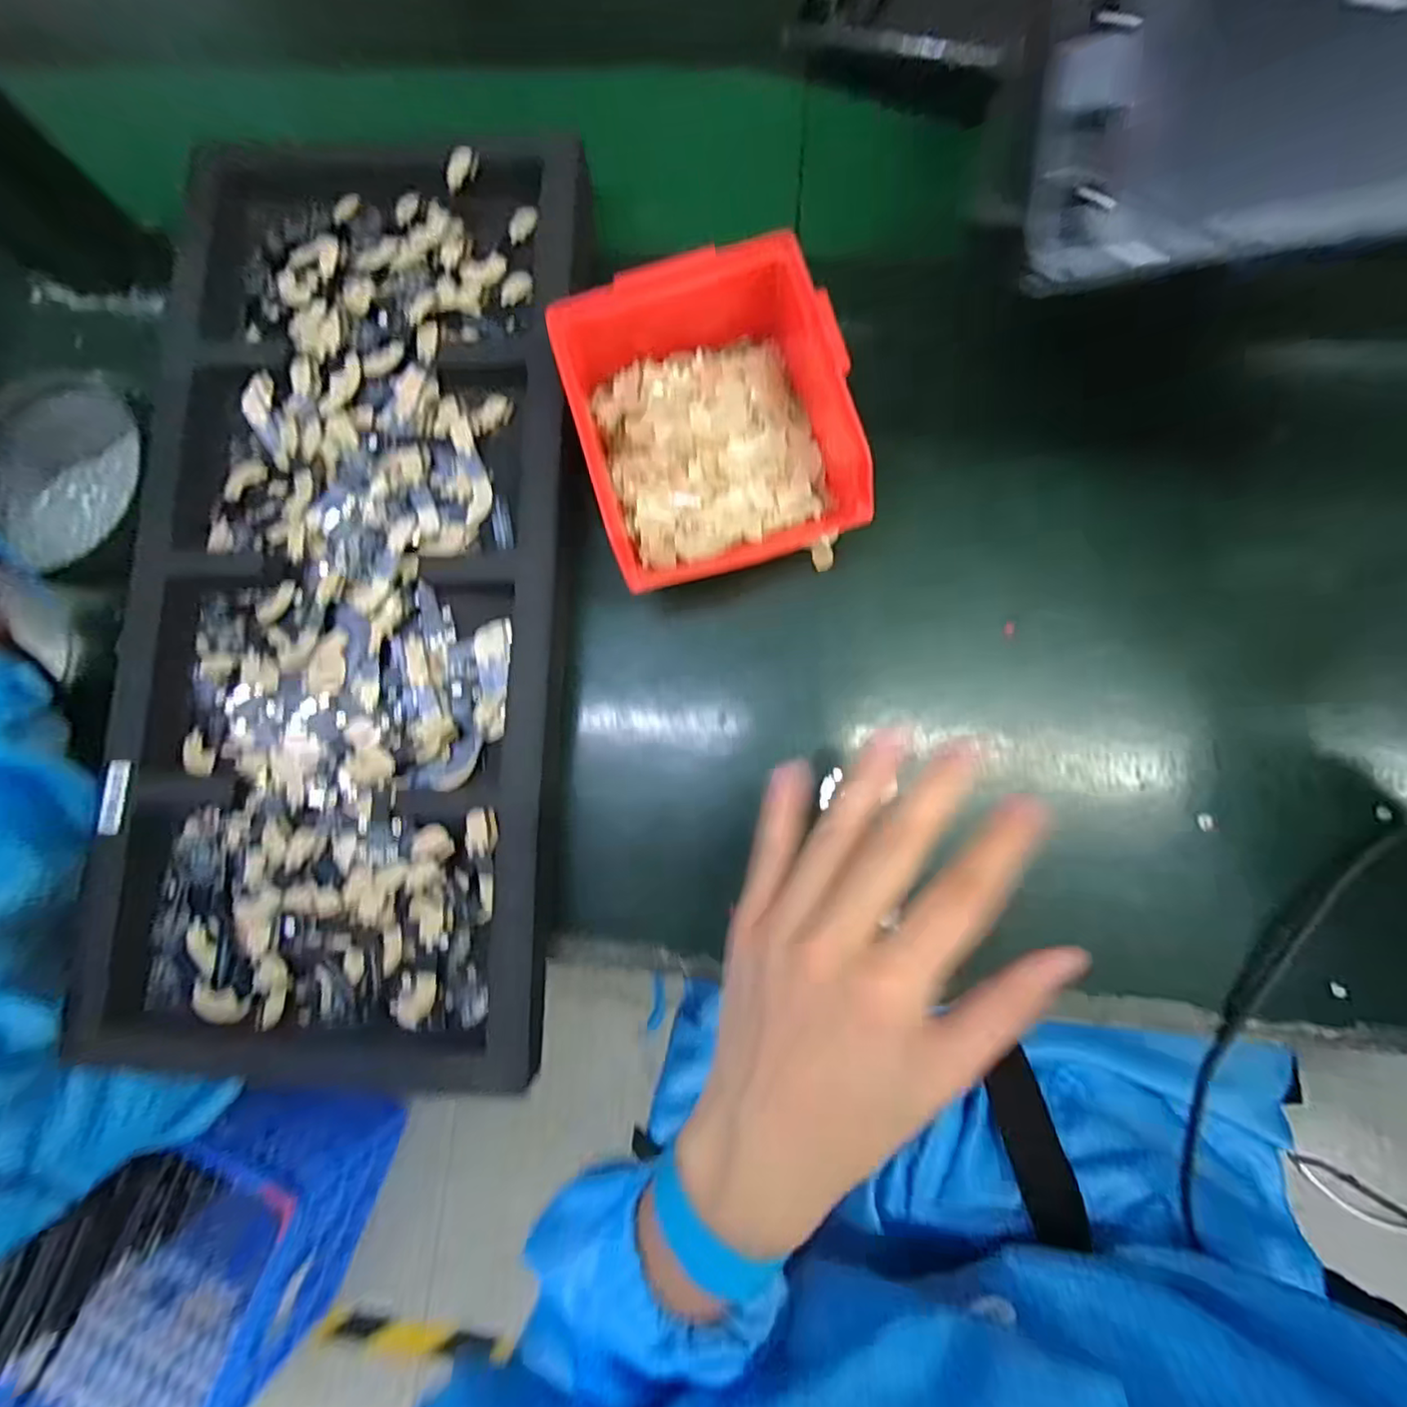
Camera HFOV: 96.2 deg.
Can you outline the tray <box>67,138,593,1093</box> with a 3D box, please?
[{"bbox_3d":[-0.179,-0.063,0.322,0.219,0.028,0.475,2,84,2],"label":"tray"}]

